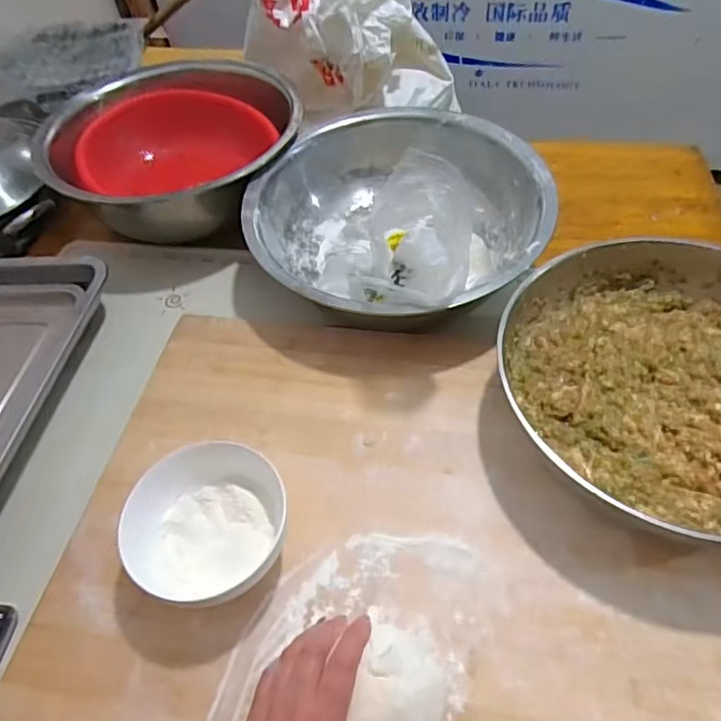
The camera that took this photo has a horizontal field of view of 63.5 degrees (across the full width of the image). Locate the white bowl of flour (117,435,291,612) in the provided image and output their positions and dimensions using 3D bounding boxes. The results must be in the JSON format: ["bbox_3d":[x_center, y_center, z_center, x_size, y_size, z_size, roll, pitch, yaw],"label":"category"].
[{"bbox_3d":[-0.118,0.139,0.468,0.121,0.074,0.121,-3,52,3],"label":"white bowl of flour"}]

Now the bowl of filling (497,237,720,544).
[{"bbox_3d":[0.280,0.014,0.519,0.295,0.087,0.270,-3,52,3],"label":"bowl of filling"}]

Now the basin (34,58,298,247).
[{"bbox_3d":[-0.243,-0.278,0.815,0.324,0.138,0.324,-3,52,3],"label":"basin"}]

